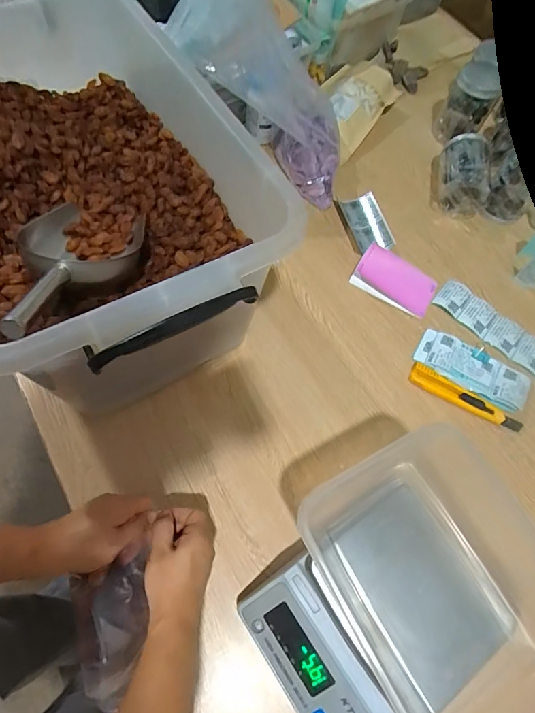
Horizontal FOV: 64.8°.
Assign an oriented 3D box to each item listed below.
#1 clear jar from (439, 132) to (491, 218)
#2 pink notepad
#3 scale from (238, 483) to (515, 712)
[{"bbox_3d":[0.345,-0.322,0.744,0.080,0.080,0.122,6,66,0],"label":"clear jar"},{"bbox_3d":[0.206,-0.124,0.673,0.127,0.028,0.079,29,68,10],"label":"pink notepad"},{"bbox_3d":[0.113,0.277,0.457,0.239,0.078,0.211,-32,71,-16],"label":"scale"}]

